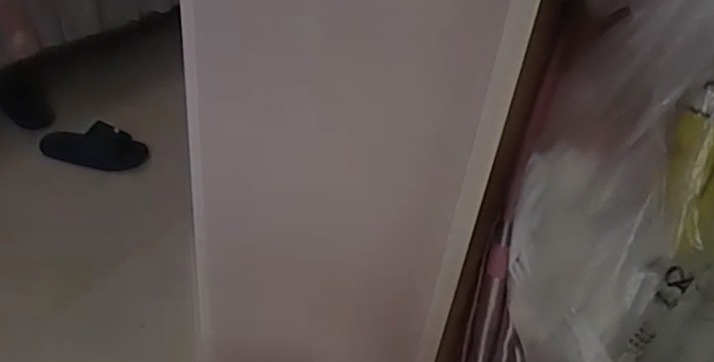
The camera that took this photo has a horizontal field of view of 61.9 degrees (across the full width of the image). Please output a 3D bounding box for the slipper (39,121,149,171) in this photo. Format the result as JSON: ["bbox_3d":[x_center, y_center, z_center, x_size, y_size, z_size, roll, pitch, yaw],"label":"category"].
[{"bbox_3d":[-0.658,-0.088,1.489,0.270,0.090,0.114,13,36,9],"label":"slipper"}]

